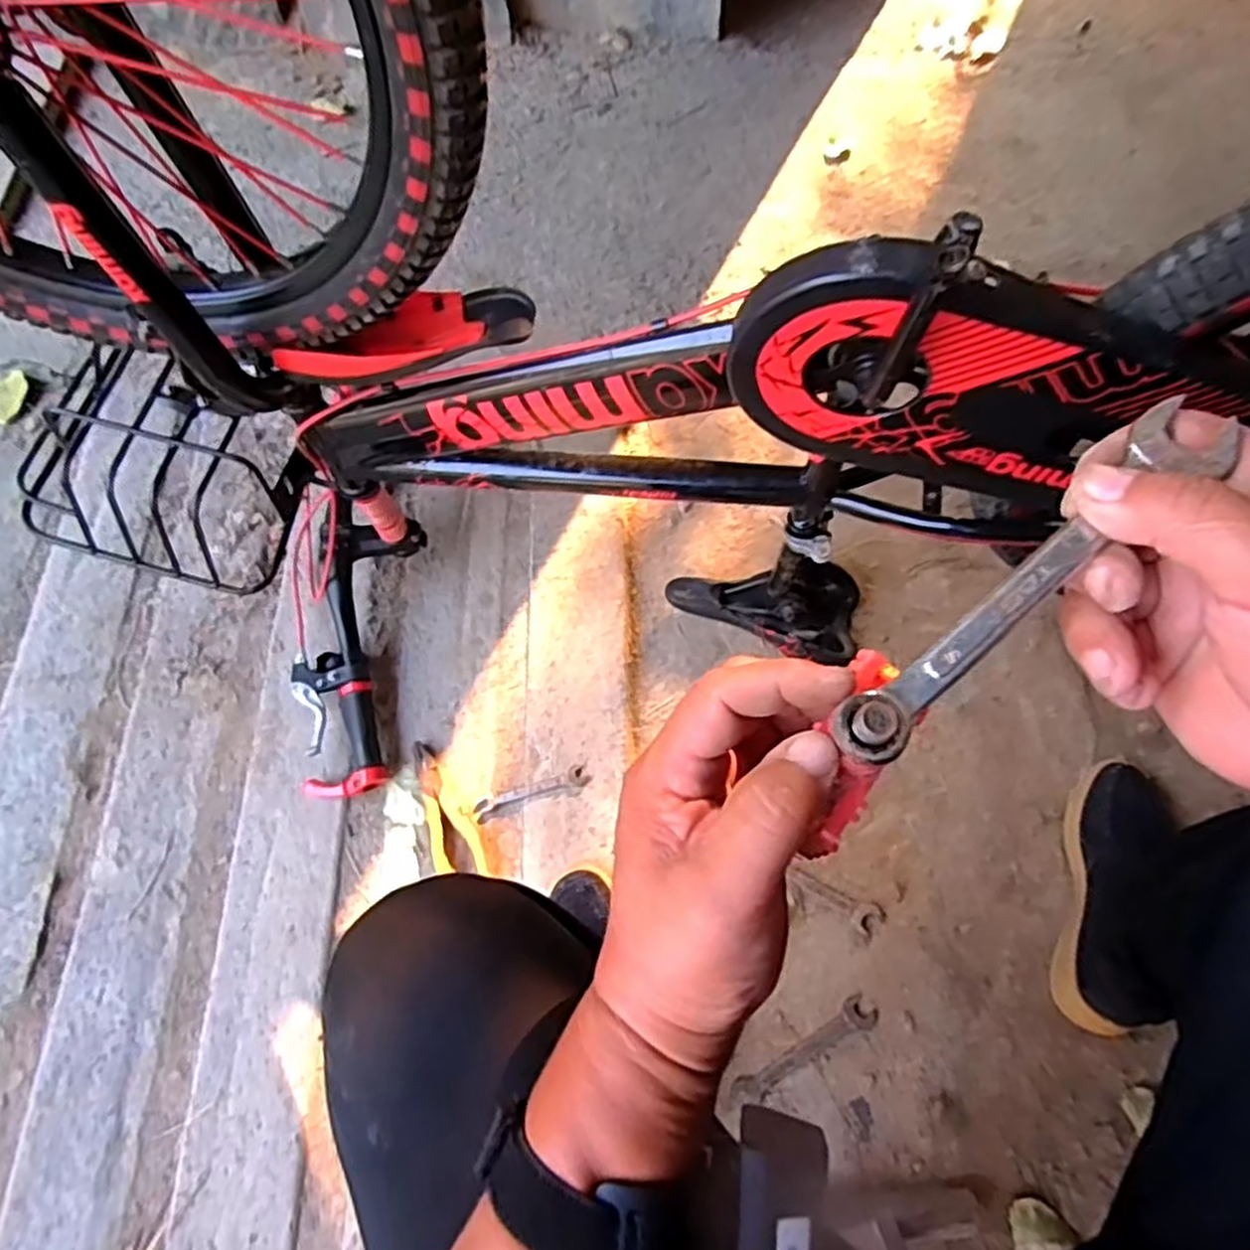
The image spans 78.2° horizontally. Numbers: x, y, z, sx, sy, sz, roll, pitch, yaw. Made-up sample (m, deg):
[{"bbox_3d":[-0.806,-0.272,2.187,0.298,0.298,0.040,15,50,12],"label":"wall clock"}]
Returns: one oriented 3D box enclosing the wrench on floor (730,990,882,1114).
[{"bbox_3d":[0.172,0.412,0.741,0.161,0.005,0.032,-27,69,-12],"label":"wrench on floor"}]

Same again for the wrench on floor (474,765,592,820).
[{"bbox_3d":[-0.100,0.180,0.833,0.126,0.007,0.023,-17,67,-8],"label":"wrench on floor"}]

